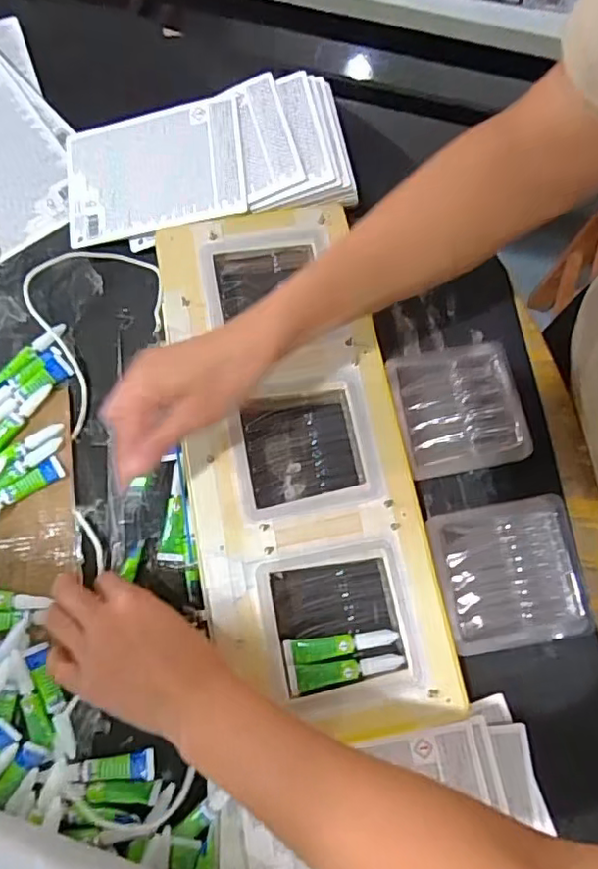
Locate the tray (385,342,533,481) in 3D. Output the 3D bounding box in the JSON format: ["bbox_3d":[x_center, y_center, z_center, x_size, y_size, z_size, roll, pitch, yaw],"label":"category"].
[{"bbox_3d":[0.136,-0.023,0.490,0.105,0.017,0.103,-11,74,-4],"label":"tray"}]

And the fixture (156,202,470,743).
[{"bbox_3d":[-0.002,0.012,0.476,0.168,0.043,0.414,-10,74,-4],"label":"fixture"}]

